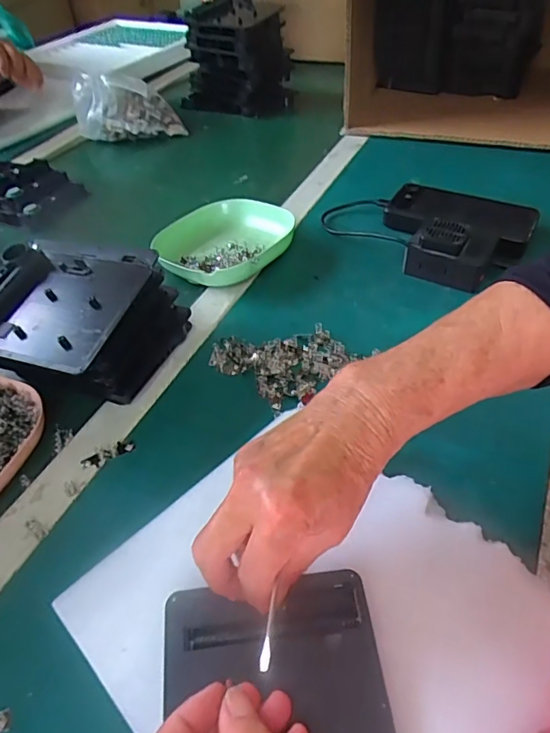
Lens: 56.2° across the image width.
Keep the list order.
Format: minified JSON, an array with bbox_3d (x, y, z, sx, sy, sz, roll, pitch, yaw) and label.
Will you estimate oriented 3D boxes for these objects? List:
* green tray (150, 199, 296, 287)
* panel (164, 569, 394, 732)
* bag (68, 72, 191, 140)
[{"bbox_3d":[-0.055,-0.138,0.566,0.138,0.035,0.141,29,54,29],"label":"green tray"},{"bbox_3d":[0.003,0.177,0.259,0.111,0.012,0.131,-5,48,-5],"label":"panel"},{"bbox_3d":[-0.232,-0.408,0.806,0.156,0.080,0.083,-16,46,-11],"label":"bag"}]

